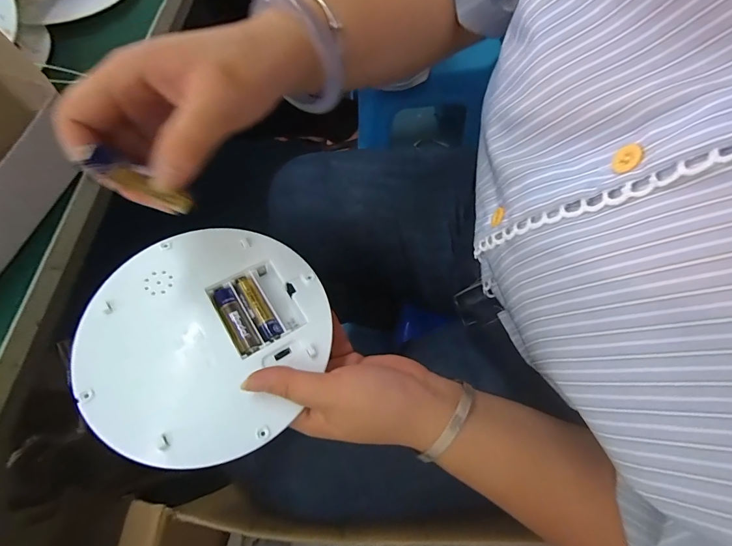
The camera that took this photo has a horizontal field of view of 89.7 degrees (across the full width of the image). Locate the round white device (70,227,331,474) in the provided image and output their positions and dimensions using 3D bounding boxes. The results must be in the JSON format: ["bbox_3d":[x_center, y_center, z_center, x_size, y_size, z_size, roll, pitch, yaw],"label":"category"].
[{"bbox_3d":[-0.099,0.037,0.237,0.146,0.031,0.145,-1,68,2],"label":"round white device"}]

